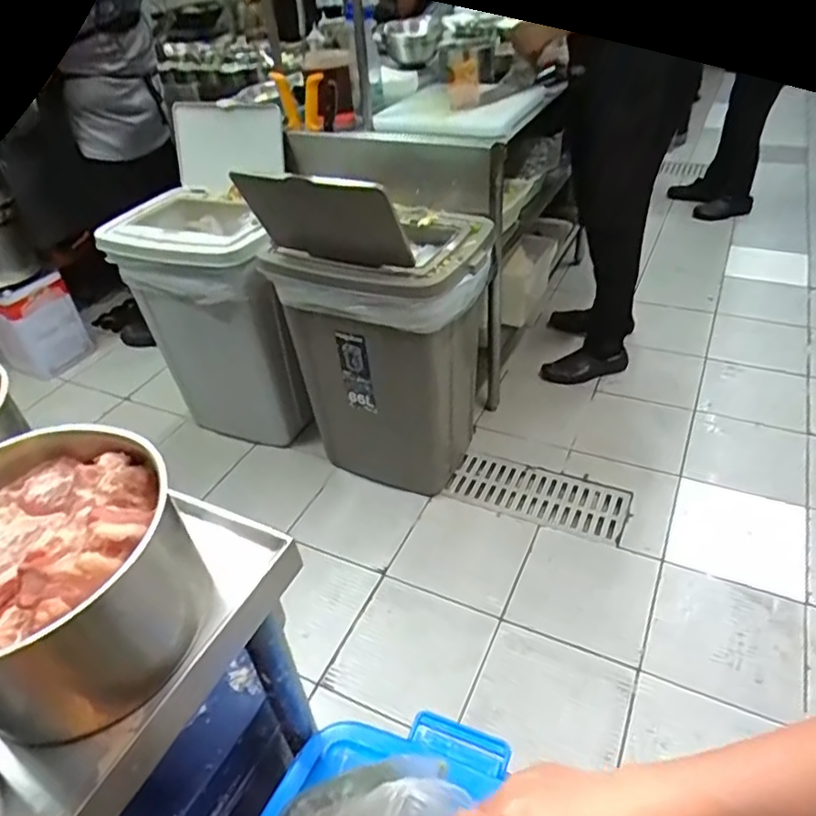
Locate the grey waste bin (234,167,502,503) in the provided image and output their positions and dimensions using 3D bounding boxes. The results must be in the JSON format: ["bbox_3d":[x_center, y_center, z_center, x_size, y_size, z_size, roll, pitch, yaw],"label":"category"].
[{"bbox_3d":[-0.026,-0.199,1.526,0.433,0.847,0.422,17,44,26],"label":"grey waste bin"}]

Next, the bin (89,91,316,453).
[{"bbox_3d":[-0.517,-0.360,1.742,0.577,0.819,0.347,14,42,22],"label":"bin"}]

